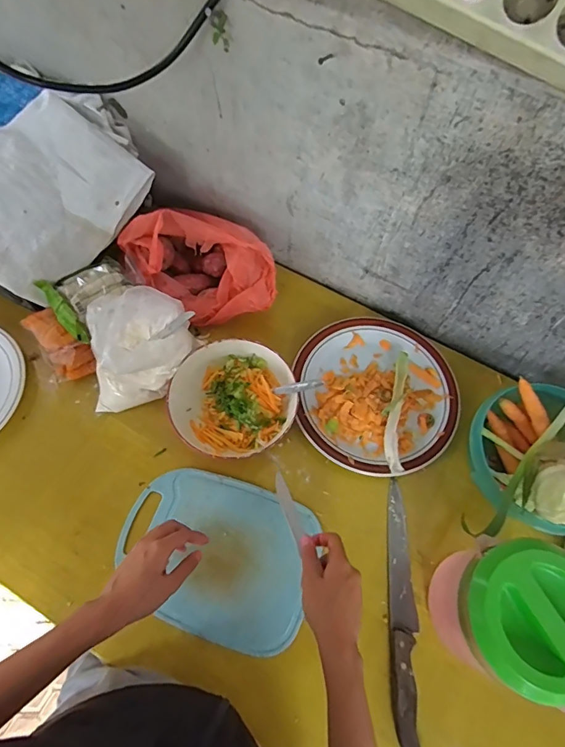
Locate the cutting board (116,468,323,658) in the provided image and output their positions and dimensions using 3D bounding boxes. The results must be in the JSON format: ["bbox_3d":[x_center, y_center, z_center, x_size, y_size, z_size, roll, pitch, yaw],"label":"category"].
[{"bbox_3d":[-0.084,0.226,0.554,0.237,0.014,0.180,18,68,7],"label":"cutting board"}]

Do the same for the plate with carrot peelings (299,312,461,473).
[{"bbox_3d":[0.139,0.020,0.628,0.228,0.028,0.238,0,67,-1],"label":"plate with carrot peelings"}]

